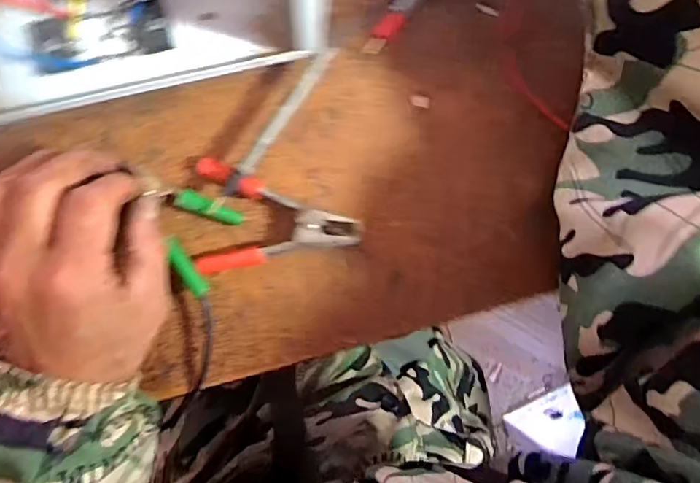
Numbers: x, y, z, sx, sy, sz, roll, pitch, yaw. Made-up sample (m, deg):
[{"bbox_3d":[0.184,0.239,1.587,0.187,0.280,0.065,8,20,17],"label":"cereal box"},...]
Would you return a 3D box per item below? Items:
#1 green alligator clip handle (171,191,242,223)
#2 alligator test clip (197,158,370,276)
[{"bbox_3d":[-0.093,-0.023,0.331,0.053,0.011,0.013,18,89,-8],"label":"green alligator clip handle"},{"bbox_3d":[-0.044,-0.016,0.340,0.102,0.021,0.069,0,91,-5],"label":"alligator test clip"}]

